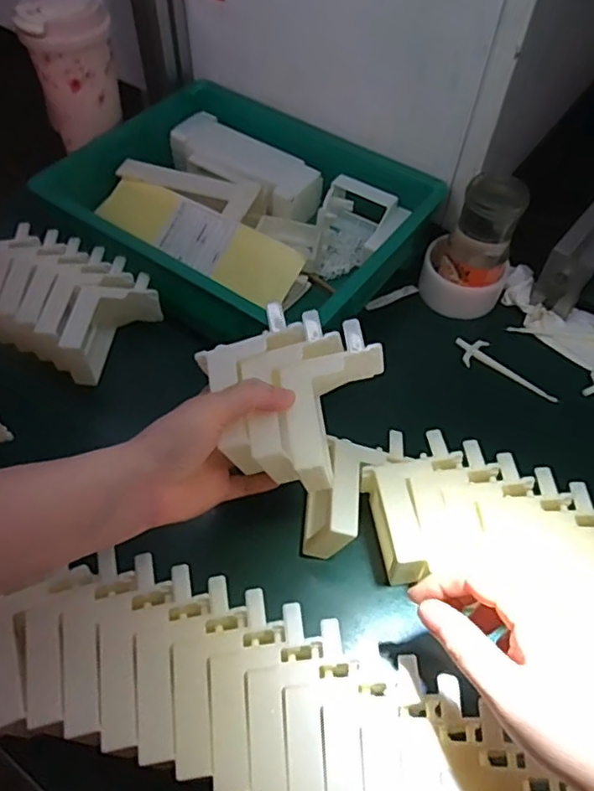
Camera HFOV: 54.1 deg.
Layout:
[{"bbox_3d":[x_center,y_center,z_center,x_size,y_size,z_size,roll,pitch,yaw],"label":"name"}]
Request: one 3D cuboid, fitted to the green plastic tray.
[{"bbox_3d":[-0.053,-0.195,0.615,0.344,0.074,0.283,30,59,17],"label":"green plastic tray"}]

